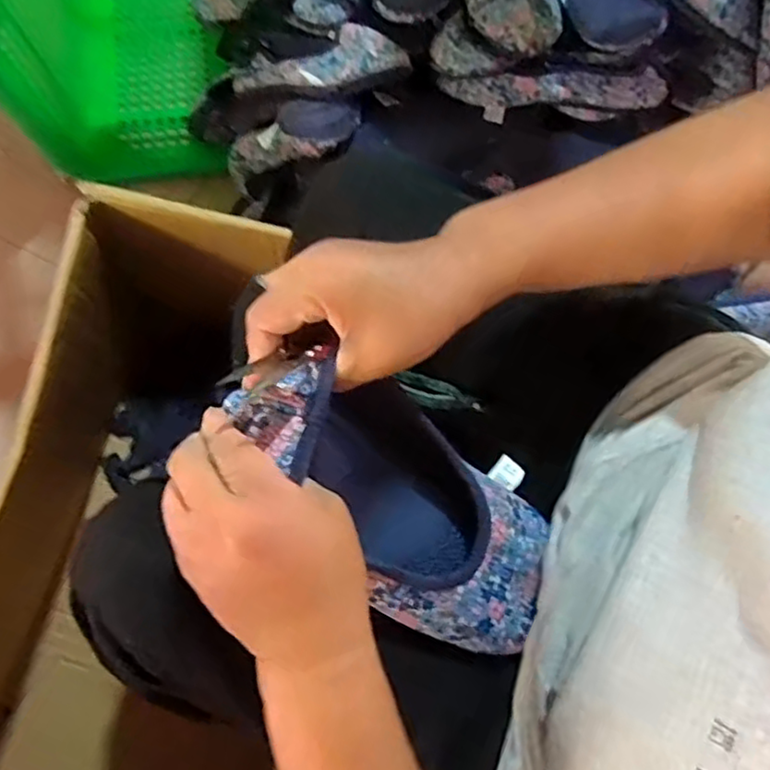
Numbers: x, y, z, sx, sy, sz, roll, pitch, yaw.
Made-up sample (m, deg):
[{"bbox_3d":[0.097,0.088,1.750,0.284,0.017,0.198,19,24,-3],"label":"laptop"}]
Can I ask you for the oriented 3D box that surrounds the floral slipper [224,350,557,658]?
[{"bbox_3d":[0.016,0.067,0.400,0.231,0.053,0.113,45,79,-24],"label":"floral slipper"}]

